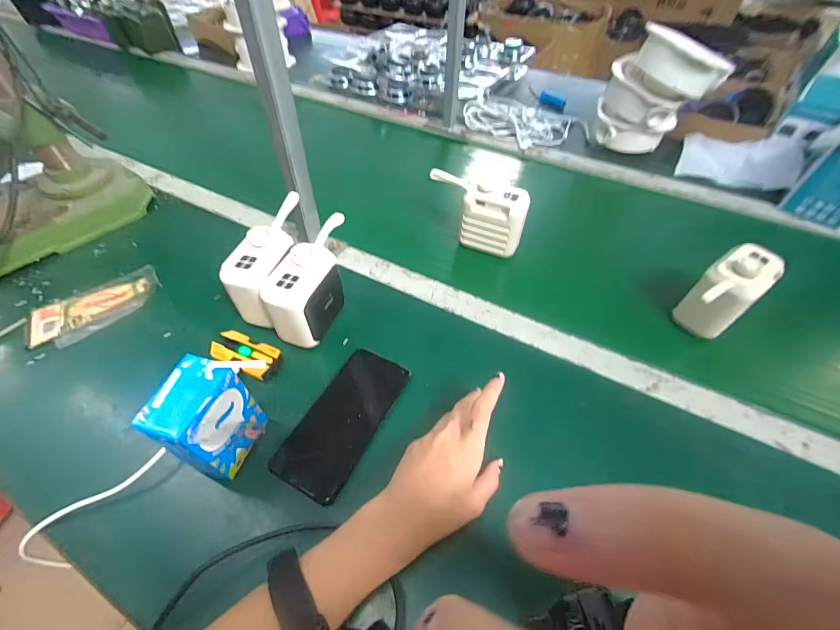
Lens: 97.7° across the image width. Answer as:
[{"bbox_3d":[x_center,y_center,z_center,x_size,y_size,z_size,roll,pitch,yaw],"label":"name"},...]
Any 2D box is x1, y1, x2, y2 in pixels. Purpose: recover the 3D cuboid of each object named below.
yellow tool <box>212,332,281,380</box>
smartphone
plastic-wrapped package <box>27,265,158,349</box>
[{"bbox_3d":[-0.194,0.045,0.412,0.078,0.016,0.040,17,53,12],"label":"yellow tool"},{"bbox_3d":[-0.076,0.105,0.378,0.075,0.005,0.153,23,54,17],"label":"smartphone"},{"bbox_3d":[-0.409,-0.010,0.464,0.144,0.008,0.080,-28,57,-22],"label":"plastic-wrapped package"}]

